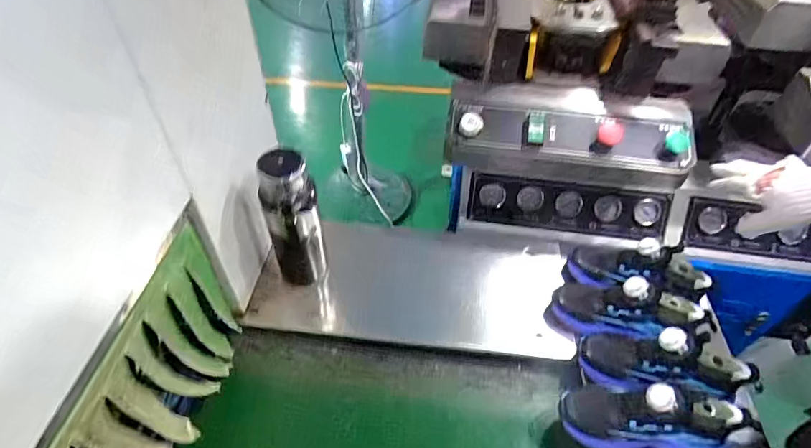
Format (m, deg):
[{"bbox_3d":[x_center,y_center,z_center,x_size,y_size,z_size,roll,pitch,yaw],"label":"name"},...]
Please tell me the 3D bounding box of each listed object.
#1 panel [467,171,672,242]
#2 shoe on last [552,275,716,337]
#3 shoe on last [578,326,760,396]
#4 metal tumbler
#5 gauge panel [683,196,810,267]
[{"bbox_3d":[0.337,-0.037,0.943,0.396,0.106,0.021,7,18,4],"label":"panel"},{"bbox_3d":[0.335,0.117,0.680,0.214,0.098,0.083,-1,42,26],"label":"shoe on last"},{"bbox_3d":[0.346,0.178,0.614,0.204,0.079,0.079,-4,40,29],"label":"shoe on last"},{"bbox_3d":[-0.170,0.004,0.702,0.082,0.251,0.079,-11,47,-13],"label":"metal tumbler"},{"bbox_3d":[0.772,0.025,0.905,0.399,0.125,0.023,6,17,3],"label":"gauge panel"}]

